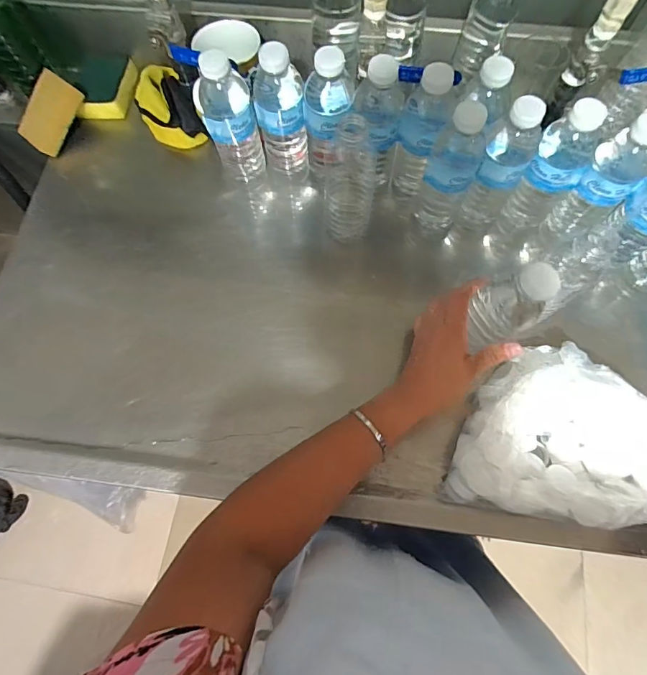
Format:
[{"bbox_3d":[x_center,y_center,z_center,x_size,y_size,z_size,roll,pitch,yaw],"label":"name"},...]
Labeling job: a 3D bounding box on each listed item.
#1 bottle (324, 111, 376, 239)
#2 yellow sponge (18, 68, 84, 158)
[{"bbox_3d":[0.034,-0.195,0.502,0.057,0.178,0.072,5,71,2],"label":"bottle"},{"bbox_3d":[-0.401,-0.327,0.609,0.071,0.021,0.107,28,94,-5],"label":"yellow sponge"}]

